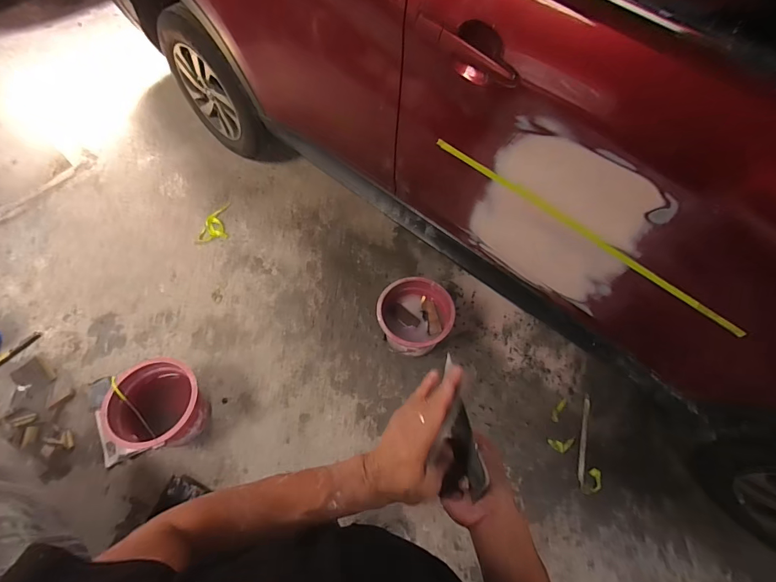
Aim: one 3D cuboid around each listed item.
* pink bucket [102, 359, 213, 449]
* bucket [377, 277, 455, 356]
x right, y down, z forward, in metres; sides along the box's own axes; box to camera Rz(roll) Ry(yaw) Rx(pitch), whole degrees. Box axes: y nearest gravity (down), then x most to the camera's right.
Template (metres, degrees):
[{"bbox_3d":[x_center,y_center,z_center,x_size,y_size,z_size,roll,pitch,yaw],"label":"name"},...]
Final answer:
[{"bbox_3d":[-0.760,0.376,1.250,0.298,0.240,0.267,17,62,8],"label":"pink bucket"},{"bbox_3d":[0.092,0.115,1.452,0.274,0.224,0.272,1,61,-1],"label":"bucket"}]

